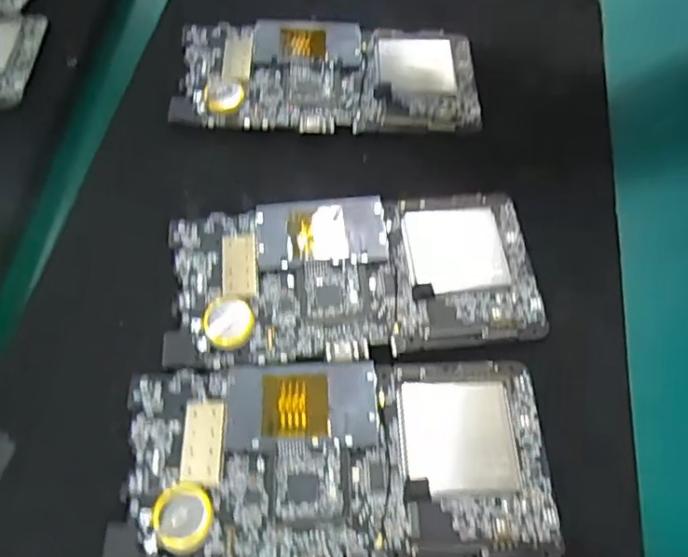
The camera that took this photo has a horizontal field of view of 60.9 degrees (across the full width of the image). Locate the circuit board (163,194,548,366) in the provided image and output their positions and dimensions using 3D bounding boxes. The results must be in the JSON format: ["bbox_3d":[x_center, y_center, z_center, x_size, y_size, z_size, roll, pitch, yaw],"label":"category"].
[{"bbox_3d":[0.005,-0.003,0.252,0.153,0.008,0.073,-8,59,0],"label":"circuit board"}]

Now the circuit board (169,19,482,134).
[{"bbox_3d":[-0.007,-0.107,0.307,0.152,0.012,0.074,-2,59,4],"label":"circuit board"}]

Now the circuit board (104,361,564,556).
[{"bbox_3d":[-0.003,0.066,0.214,0.152,0.004,0.073,-1,61,0],"label":"circuit board"}]

